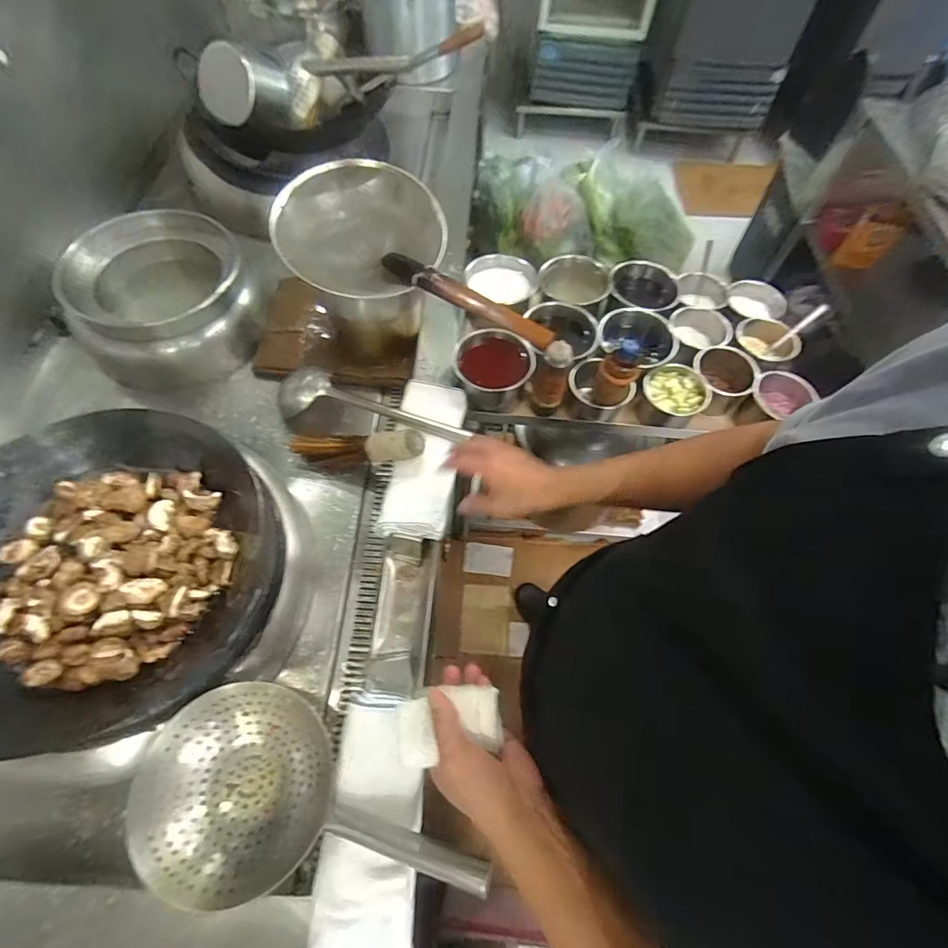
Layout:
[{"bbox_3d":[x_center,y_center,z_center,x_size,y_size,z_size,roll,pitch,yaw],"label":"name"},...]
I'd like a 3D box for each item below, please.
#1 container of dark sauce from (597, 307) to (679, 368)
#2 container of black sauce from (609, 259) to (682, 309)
[{"bbox_3d":[0.351,-0.284,1.034,0.157,0.067,0.152,1,62,-1],"label":"container of dark sauce"},{"bbox_3d":[0.389,-0.420,1.114,0.158,0.074,0.169,21,64,10],"label":"container of black sauce"}]

